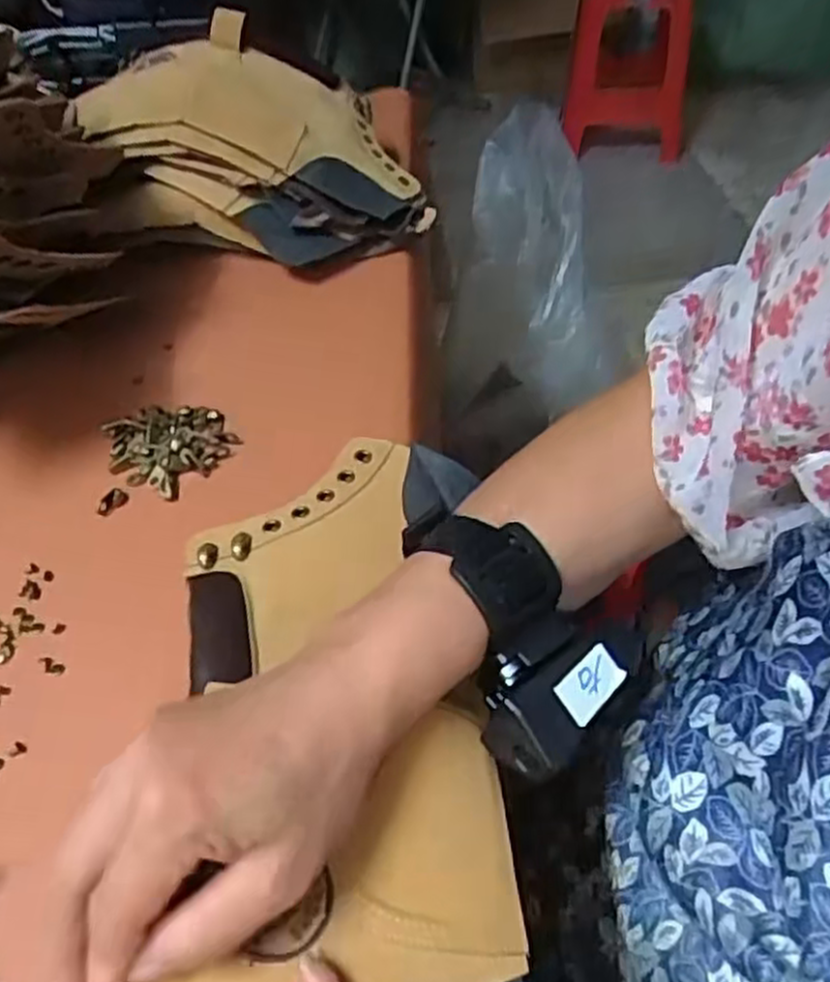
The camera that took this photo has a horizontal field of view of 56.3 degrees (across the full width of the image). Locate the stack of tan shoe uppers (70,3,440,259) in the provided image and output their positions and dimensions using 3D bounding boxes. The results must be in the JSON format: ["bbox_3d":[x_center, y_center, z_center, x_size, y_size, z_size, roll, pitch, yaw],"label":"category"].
[{"bbox_3d":[-0.115,-0.237,0.548,0.243,0.111,0.126,0,48,6],"label":"stack of tan shoe uppers"}]

